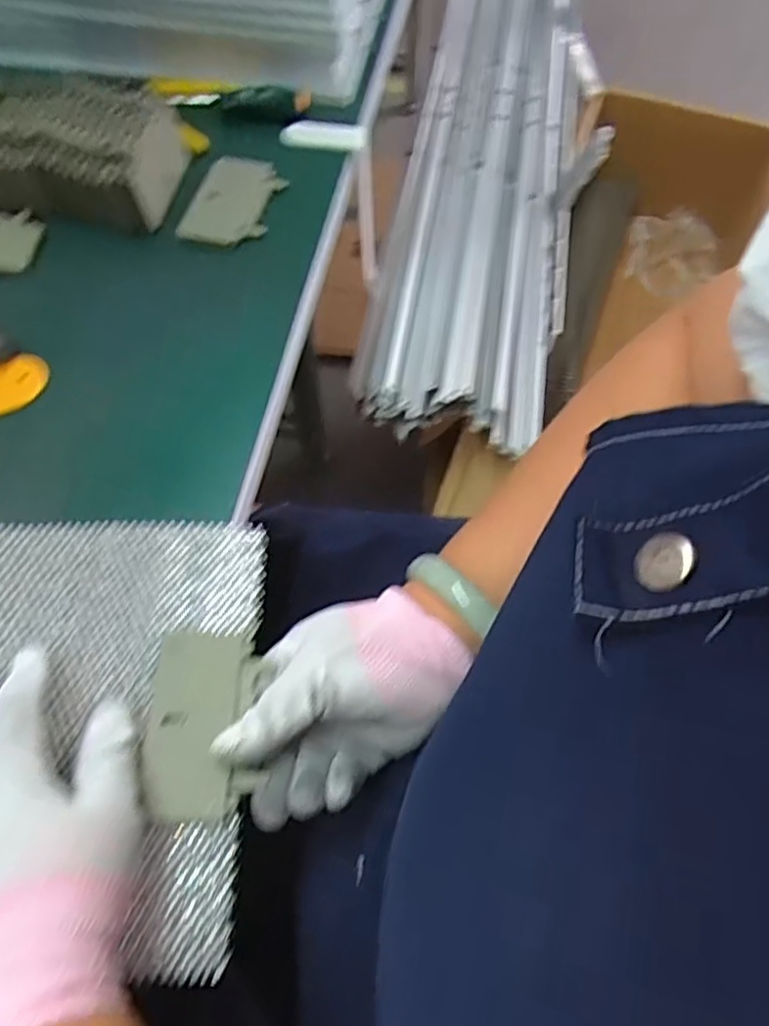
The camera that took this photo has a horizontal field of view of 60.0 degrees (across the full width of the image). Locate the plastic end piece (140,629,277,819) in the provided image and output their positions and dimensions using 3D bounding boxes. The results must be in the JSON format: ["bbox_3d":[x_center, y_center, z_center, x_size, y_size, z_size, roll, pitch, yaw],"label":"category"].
[{"bbox_3d":[-0.086,0.098,0.313,0.053,0.005,0.082,5,62,1],"label":"plastic end piece"}]

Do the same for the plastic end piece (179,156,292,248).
[{"bbox_3d":[-0.108,-0.229,0.480,0.059,0.008,0.090,10,63,4],"label":"plastic end piece"}]

